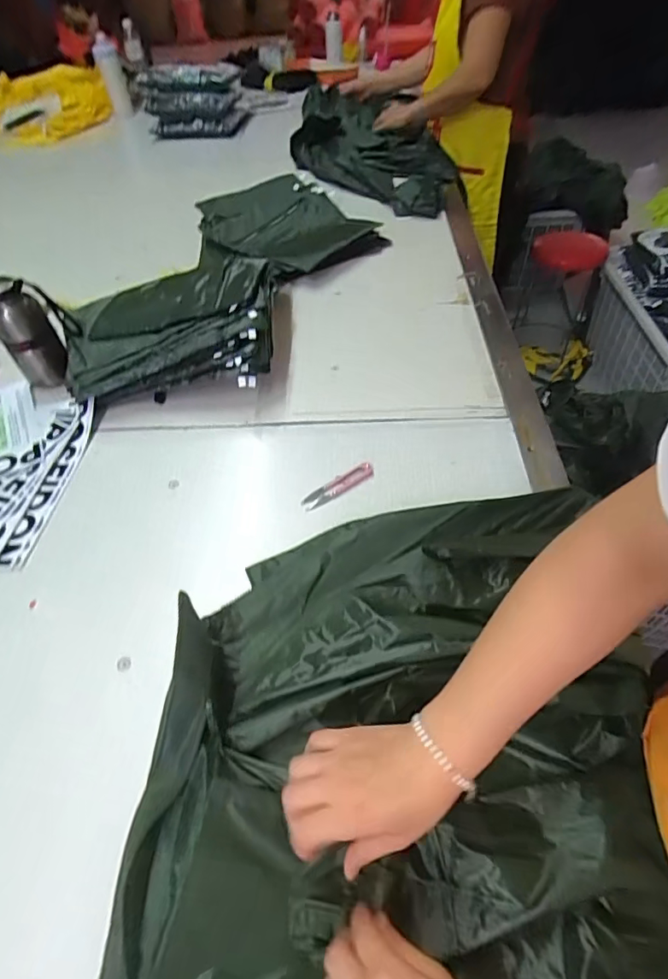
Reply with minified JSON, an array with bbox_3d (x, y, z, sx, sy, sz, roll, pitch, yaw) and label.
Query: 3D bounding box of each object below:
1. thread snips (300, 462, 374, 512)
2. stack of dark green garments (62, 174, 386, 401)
[{"bbox_3d":[0.007,-0.005,0.641,0.101,0.005,0.027,-28,55,-18],"label":"thread snips"},{"bbox_3d":[-0.189,-0.419,0.941,0.405,0.106,0.757,13,46,19],"label":"stack of dark green garments"}]

